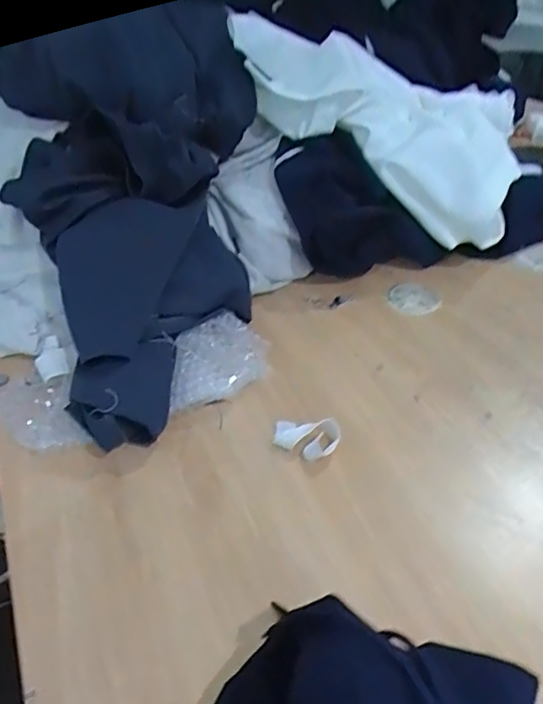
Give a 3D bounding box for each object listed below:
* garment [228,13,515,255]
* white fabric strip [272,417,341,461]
[{"bbox_3d":[0.149,-0.316,0.737,0.421,0.115,0.183,36,50,9],"label":"garment"},{"bbox_3d":[0.032,0.078,0.513,0.060,0.020,0.033,2,40,9],"label":"white fabric strip"}]

